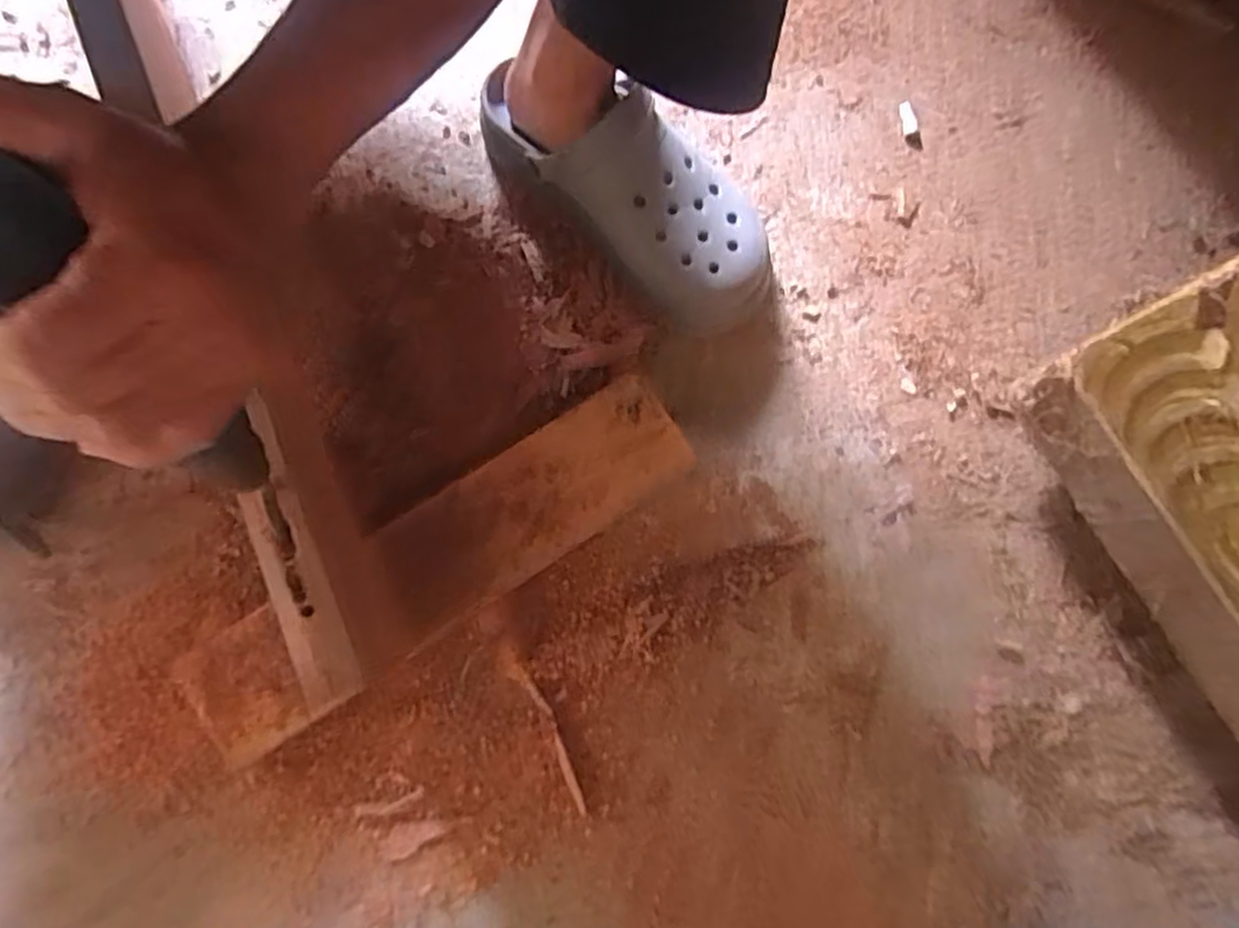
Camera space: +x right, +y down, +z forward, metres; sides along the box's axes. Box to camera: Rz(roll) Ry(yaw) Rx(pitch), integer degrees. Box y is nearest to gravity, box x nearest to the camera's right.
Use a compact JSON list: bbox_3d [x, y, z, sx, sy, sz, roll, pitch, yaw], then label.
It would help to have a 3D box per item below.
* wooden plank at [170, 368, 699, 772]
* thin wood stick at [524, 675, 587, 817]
[{"bbox_3d":[-0.118,0.064,0.511,0.360,0.032,0.082,-34,81,-7],"label":"wooden plank"},{"bbox_3d":[-0.042,0.191,0.505,0.009,0.006,0.096,-24,80,-5],"label":"thin wood stick"}]

